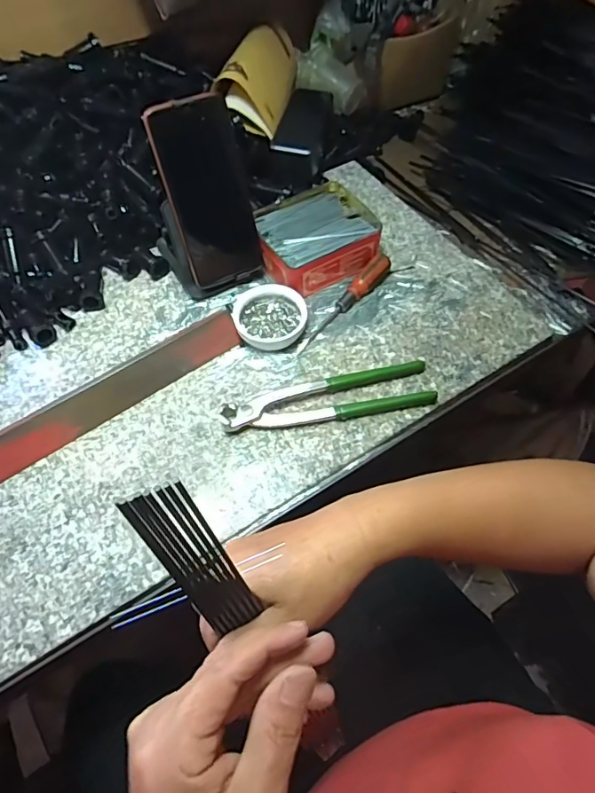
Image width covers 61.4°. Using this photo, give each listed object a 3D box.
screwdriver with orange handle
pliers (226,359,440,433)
[{"bbox_3d":[0.050,-0.099,0.520,0.017,0.025,0.146,34,65,19],"label":"screwdriver with orange handle"},{"bbox_3d":[0.029,0.002,0.466,0.197,0.018,0.046,-12,60,-6],"label":"pliers"}]

